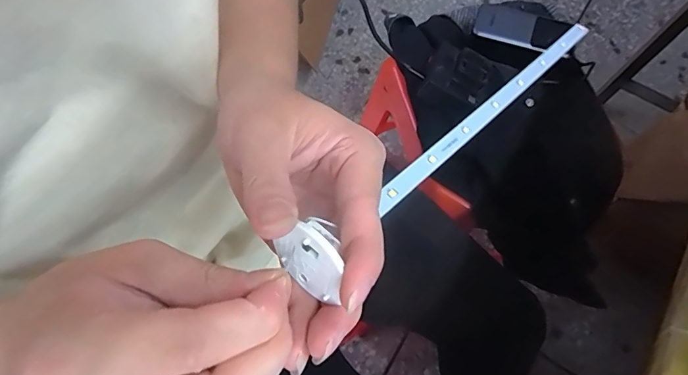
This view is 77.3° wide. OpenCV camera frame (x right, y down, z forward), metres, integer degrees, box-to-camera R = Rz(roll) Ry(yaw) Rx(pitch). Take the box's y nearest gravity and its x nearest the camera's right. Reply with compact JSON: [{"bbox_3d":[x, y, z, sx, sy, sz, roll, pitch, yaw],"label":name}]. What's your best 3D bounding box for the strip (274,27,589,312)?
[{"bbox_3d":[0.076,-0.040,0.238,0.027,0.033,0.274,43,55,14],"label":"strip"}]

